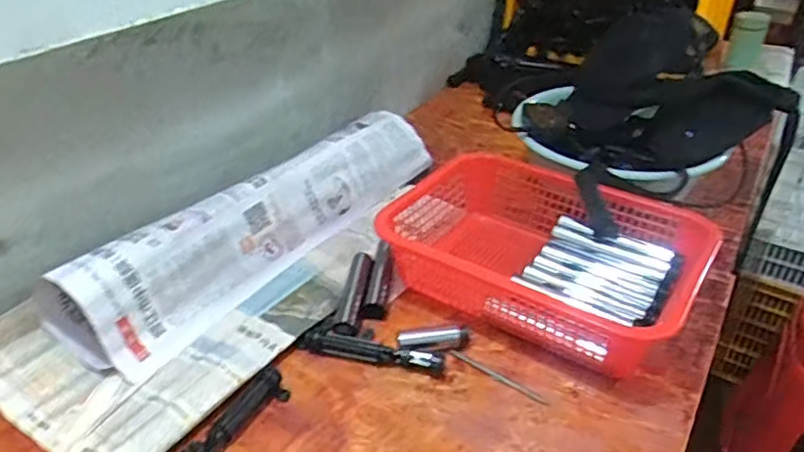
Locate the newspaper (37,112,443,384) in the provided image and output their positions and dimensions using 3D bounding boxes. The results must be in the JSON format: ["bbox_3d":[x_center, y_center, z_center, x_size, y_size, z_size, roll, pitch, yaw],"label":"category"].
[{"bbox_3d":[-0.153,-0.015,0.776,0.113,0.095,0.555,26,41,33],"label":"newspaper"}]

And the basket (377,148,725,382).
[{"bbox_3d":[0.155,0.035,0.713,0.336,0.098,0.245,18,37,25],"label":"basket"}]

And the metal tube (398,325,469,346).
[{"bbox_3d":[0.033,0.119,0.645,0.072,0.023,0.020,-3,33,-6],"label":"metal tube"}]

